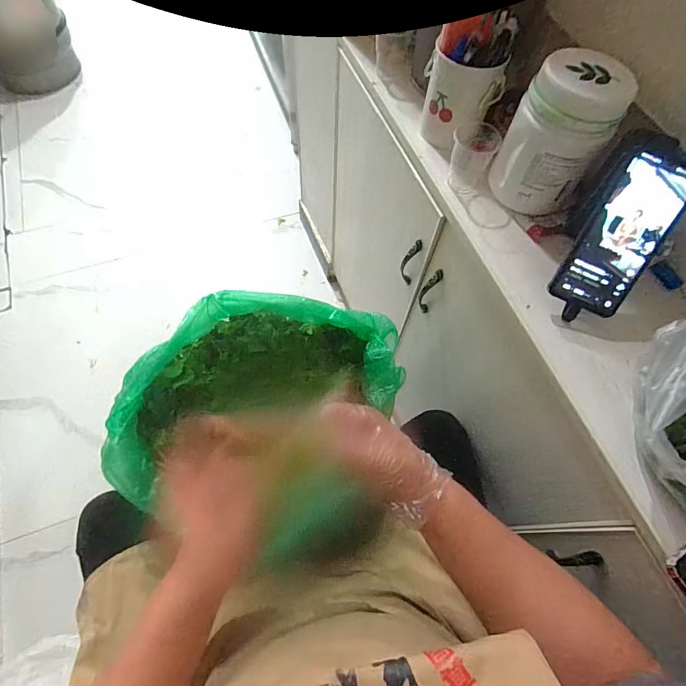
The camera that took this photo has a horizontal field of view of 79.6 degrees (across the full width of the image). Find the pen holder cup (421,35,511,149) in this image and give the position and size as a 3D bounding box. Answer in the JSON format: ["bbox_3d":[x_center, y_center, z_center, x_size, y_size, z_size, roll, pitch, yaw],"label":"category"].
[{"bbox_3d":[0.159,-0.333,0.557,0.083,0.099,0.084,1,64,-2],"label":"pen holder cup"}]

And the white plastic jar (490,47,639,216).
[{"bbox_3d":[0.248,-0.236,0.496,0.107,0.166,0.086,29,67,11],"label":"white plastic jar"}]

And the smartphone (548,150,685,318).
[{"bbox_3d":[0.297,-0.111,0.437,0.075,0.161,0.013,29,23,11],"label":"smartphone"}]

